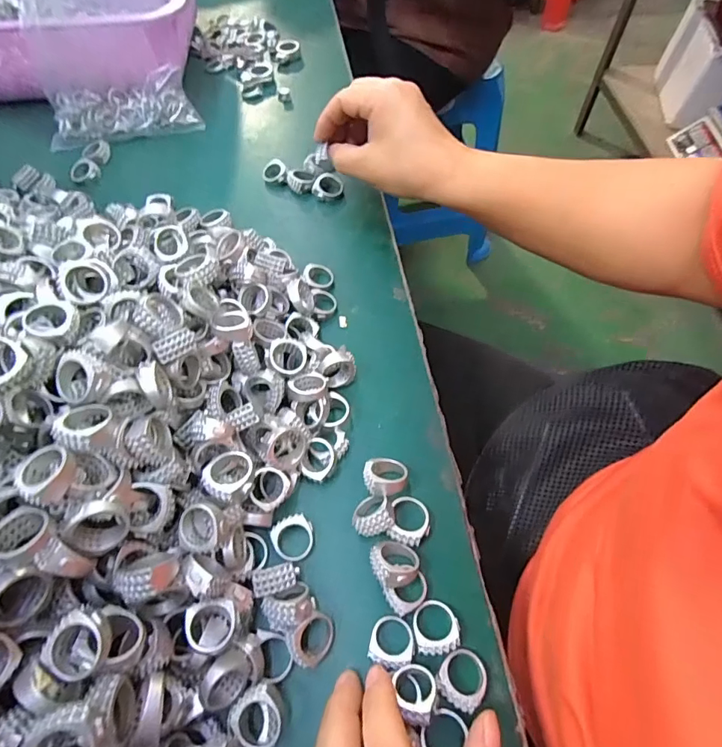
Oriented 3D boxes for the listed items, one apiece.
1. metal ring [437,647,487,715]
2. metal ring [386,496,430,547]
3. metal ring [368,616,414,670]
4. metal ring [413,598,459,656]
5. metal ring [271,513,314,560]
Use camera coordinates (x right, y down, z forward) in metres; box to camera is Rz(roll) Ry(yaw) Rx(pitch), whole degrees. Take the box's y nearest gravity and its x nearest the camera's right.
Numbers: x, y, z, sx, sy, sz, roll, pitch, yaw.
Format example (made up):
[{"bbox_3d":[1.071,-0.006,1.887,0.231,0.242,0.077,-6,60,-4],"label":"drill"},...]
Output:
[{"bbox_3d":[0.048,0.144,0.218,0.022,0.006,0.024,8,52,-10],"label":"metal ring"},{"bbox_3d":[0.027,0.081,0.254,0.022,0.016,0.026,9,60,6],"label":"metal ring"},{"bbox_3d":[0.015,0.132,0.226,0.021,0.007,0.022,13,61,8],"label":"metal ring"},{"bbox_3d":[0.037,0.126,0.228,0.022,0.007,0.024,0,60,1],"label":"metal ring"},{"bbox_3d":[-0.038,0.090,0.253,0.023,0.011,0.024,0,60,1],"label":"metal ring"}]

